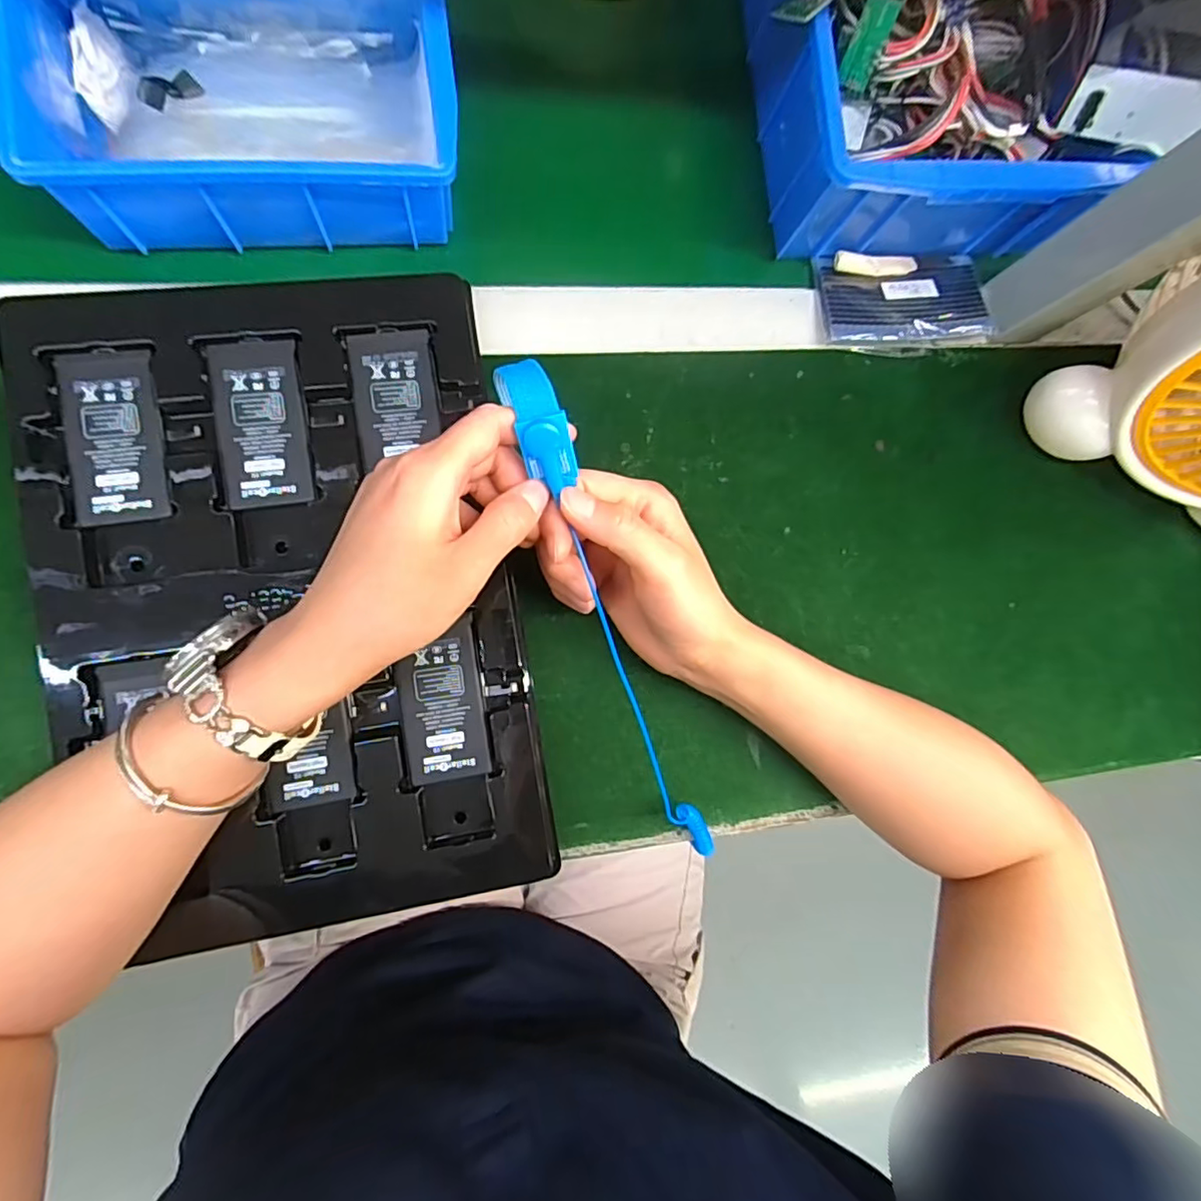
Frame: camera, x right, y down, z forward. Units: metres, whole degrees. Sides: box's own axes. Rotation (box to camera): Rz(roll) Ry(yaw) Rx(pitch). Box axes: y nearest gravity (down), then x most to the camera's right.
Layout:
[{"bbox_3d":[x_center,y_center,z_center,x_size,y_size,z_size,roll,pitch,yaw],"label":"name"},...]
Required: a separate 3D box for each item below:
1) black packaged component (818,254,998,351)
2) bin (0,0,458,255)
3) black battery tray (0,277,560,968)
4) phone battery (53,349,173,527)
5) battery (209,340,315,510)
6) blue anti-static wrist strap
[{"bbox_3d":[0.202,-0.198,0.391,0.116,0.020,0.061,-7,88,-10],"label":"black packaged component"},{"bbox_3d":[-0.182,-0.271,0.310,0.201,0.062,0.145,-7,88,-10],"label":"bin"},{"bbox_3d":[-0.160,0.000,0.316,0.225,0.028,0.327,-8,88,-10],"label":"black battery tray"},{"bbox_3d":[-0.245,-0.083,0.298,0.043,0.004,0.085,-8,88,-10],"label":"phone battery"},{"bbox_3d":[-0.177,-0.092,0.309,0.042,0.004,0.086,-8,88,-10],"label":"battery"},{"bbox_3d":[0.011,0.026,0.301,0.023,0.028,0.291,-23,107,-10],"label":"blue anti-static wrist strap"}]

